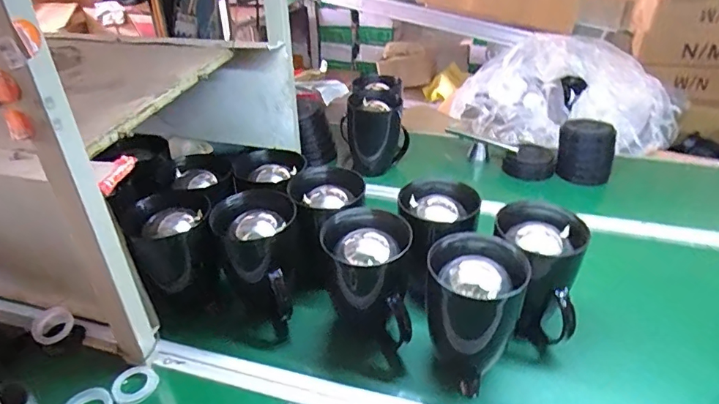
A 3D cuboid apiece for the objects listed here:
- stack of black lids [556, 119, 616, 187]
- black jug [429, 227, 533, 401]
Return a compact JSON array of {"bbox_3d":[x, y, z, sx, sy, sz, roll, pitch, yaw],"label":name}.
[{"bbox_3d":[0.552,-0.133,1.153,0.128,0.133,0.134,16,36,22],"label":"stack of black lids"},{"bbox_3d":[0.155,0.153,0.671,0.125,0.188,0.131,10,34,14],"label":"black jug"}]

